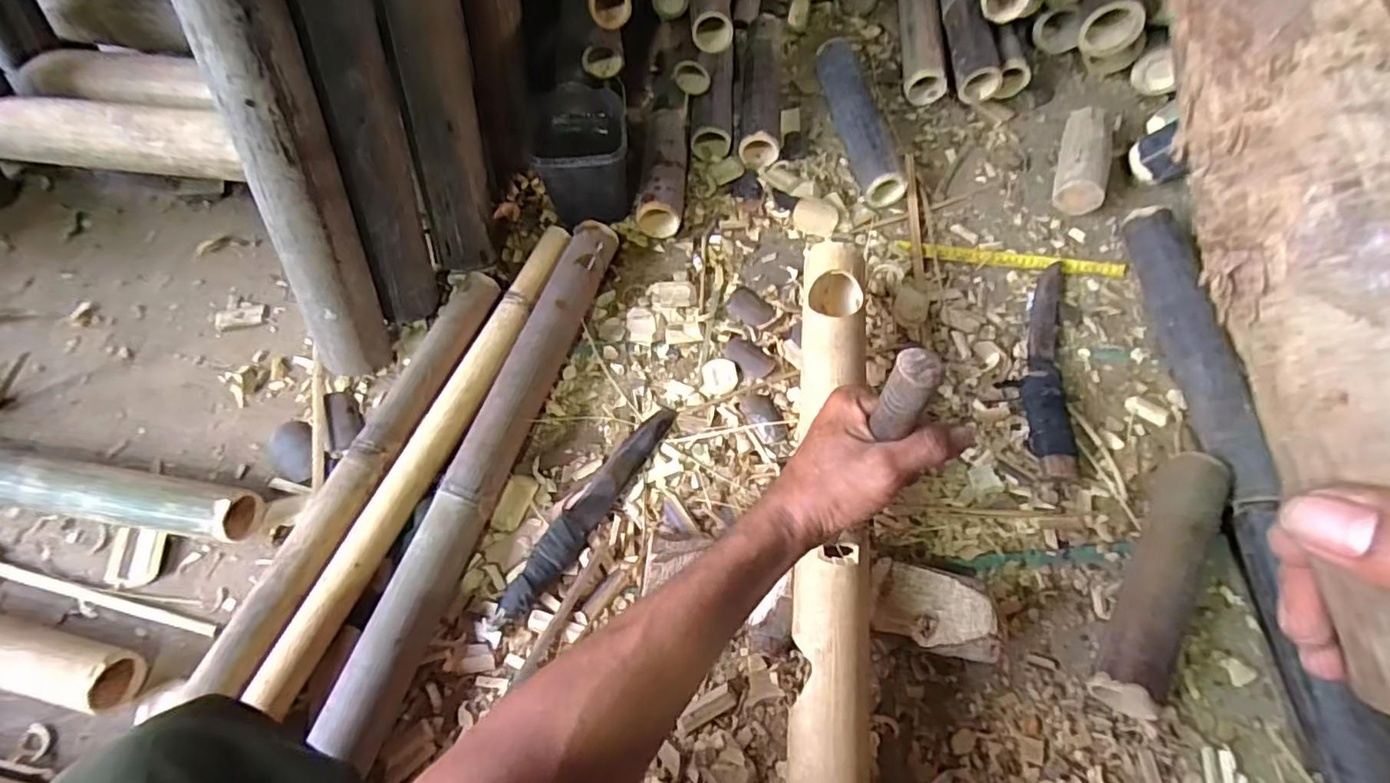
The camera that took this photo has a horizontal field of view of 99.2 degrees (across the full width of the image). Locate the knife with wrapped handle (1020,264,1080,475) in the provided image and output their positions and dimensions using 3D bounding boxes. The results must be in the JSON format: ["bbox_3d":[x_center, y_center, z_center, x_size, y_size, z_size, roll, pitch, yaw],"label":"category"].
[{"bbox_3d":[0.412,-0.037,0.691,0.049,0.035,0.289,12,66,5],"label":"knife with wrapped handle"}]

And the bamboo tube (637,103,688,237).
[{"bbox_3d":[-0.041,-0.285,0.770,0.055,0.060,0.178,3,65,1],"label":"bamboo tube"}]

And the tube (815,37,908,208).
[{"bbox_3d":[0.226,-0.378,0.822,0.056,0.067,0.262,-12,66,-6],"label":"tube"}]

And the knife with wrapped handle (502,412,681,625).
[{"bbox_3d":[-0.105,0.113,0.609,0.037,0.027,0.256,30,68,12],"label":"knife with wrapped handle"}]

